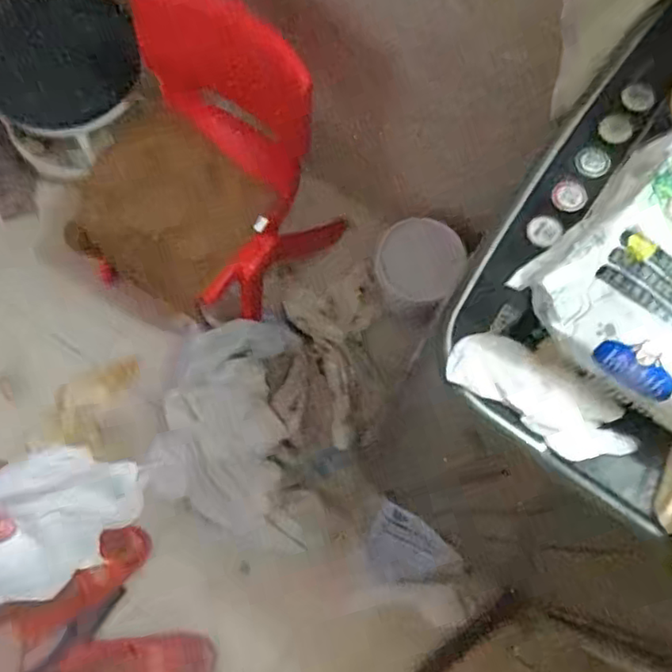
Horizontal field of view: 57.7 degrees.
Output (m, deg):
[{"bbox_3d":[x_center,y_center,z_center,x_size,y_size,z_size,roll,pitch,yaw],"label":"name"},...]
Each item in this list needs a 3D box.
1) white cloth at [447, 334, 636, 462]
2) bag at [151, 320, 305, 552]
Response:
[{"bbox_3d":[0.122,0.033,0.362,0.107,0.024,0.045,36,78,9],"label":"white cloth"},{"bbox_3d":[-0.194,0.167,1.078,0.259,0.139,0.371,9,75,2],"label":"bag"}]

